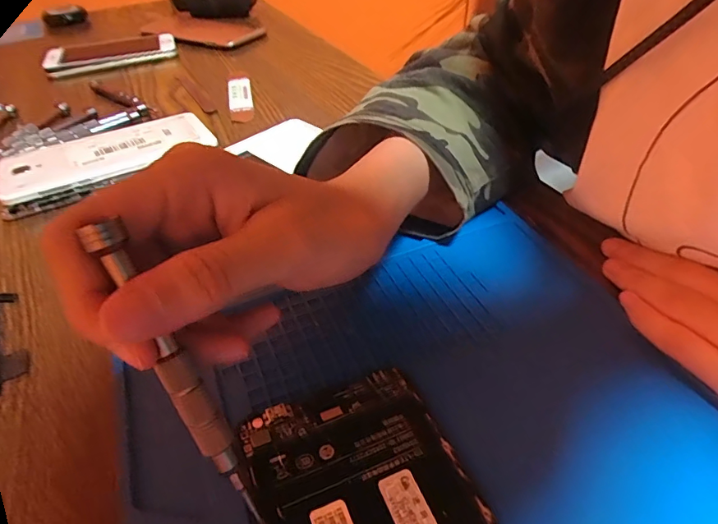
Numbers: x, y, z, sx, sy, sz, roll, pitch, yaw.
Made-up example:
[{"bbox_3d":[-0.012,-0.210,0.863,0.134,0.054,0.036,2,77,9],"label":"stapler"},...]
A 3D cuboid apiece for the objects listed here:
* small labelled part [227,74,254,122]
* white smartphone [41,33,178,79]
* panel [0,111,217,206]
[{"bbox_3d":[-0.110,-0.157,0.435,0.022,0.004,0.111,-12,43,-9],"label":"small labelled part"},{"bbox_3d":[-0.276,-0.232,0.524,0.135,0.014,0.075,-22,46,-19],"label":"white smartphone"},{"bbox_3d":[-0.186,-0.083,0.349,0.141,0.014,0.079,-25,47,-22],"label":"panel"}]

